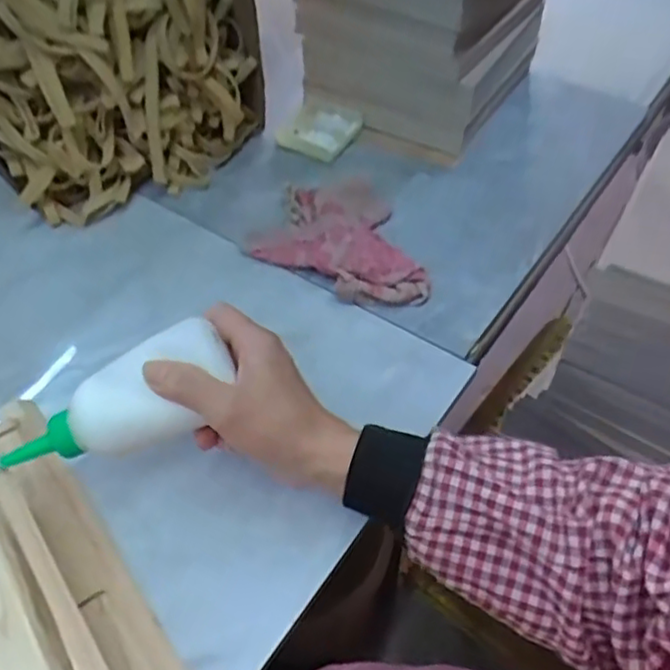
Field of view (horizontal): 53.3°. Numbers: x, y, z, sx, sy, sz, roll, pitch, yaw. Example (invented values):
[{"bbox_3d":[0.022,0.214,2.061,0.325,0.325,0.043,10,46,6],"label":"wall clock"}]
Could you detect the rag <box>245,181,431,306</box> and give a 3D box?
[{"bbox_3d":[0.018,-0.086,0.584,0.158,0.026,0.114,27,59,22],"label":"rag"}]

